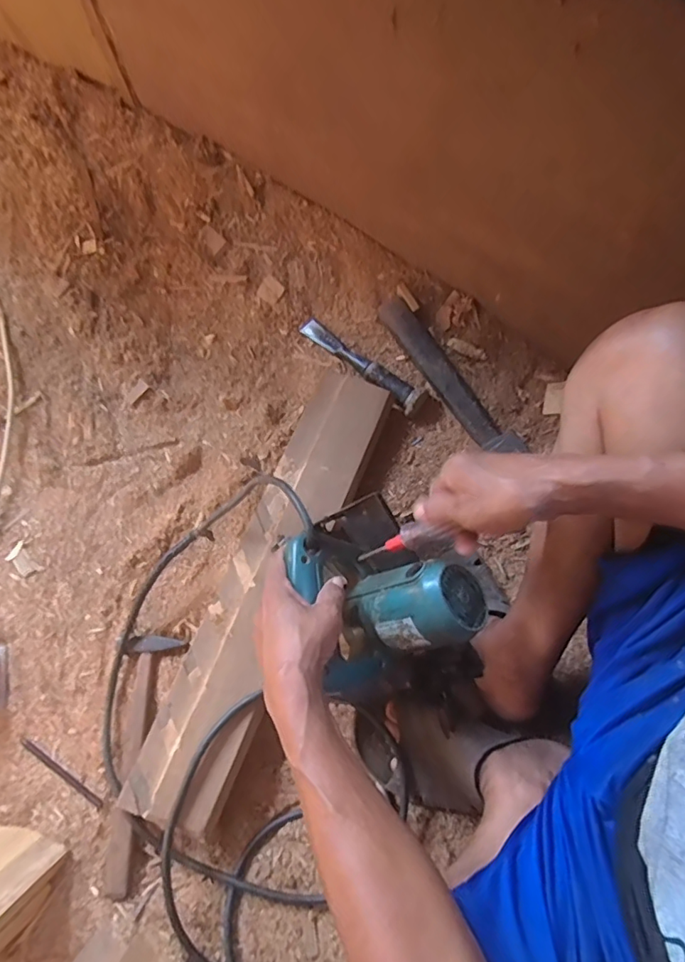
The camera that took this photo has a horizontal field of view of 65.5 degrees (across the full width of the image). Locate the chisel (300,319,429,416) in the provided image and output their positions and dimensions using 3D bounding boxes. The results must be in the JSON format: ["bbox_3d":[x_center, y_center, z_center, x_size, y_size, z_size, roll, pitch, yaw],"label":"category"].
[{"bbox_3d":[0.028,-0.187,0.824,0.240,0.039,0.044,42,76,15],"label":"chisel"}]

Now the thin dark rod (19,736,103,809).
[{"bbox_3d":[-0.348,0.358,0.655,0.138,0.007,0.010,30,74,12],"label":"thin dark rod"}]

